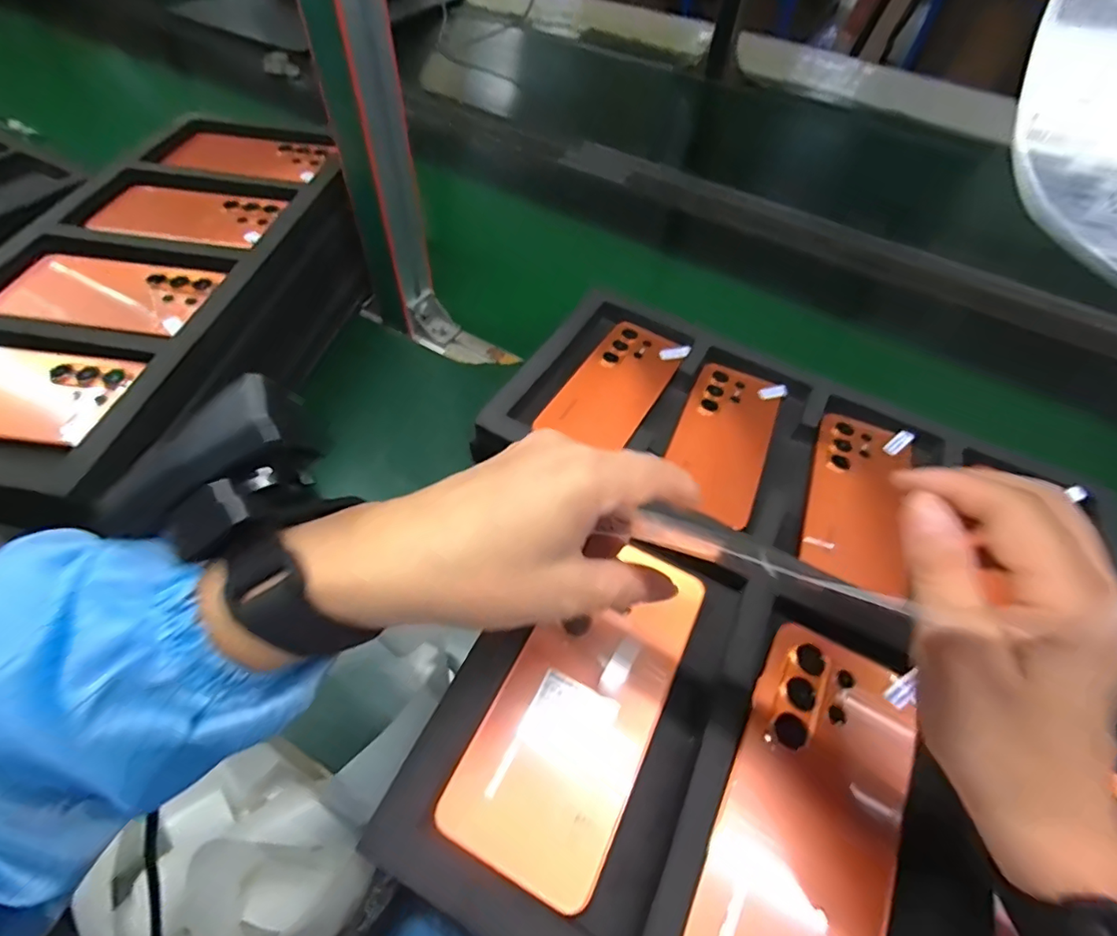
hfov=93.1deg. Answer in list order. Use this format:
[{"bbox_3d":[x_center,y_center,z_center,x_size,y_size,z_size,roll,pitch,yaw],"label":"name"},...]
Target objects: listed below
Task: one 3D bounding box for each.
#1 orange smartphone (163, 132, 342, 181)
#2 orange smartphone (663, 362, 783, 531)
[{"bbox_3d":[-0.338,-0.346,0.584,0.165,0.008,0.076,9,55,3],"label":"orange smartphone"},{"bbox_3d":[0.145,-0.029,0.463,0.078,0.007,0.166,22,56,11],"label":"orange smartphone"}]

